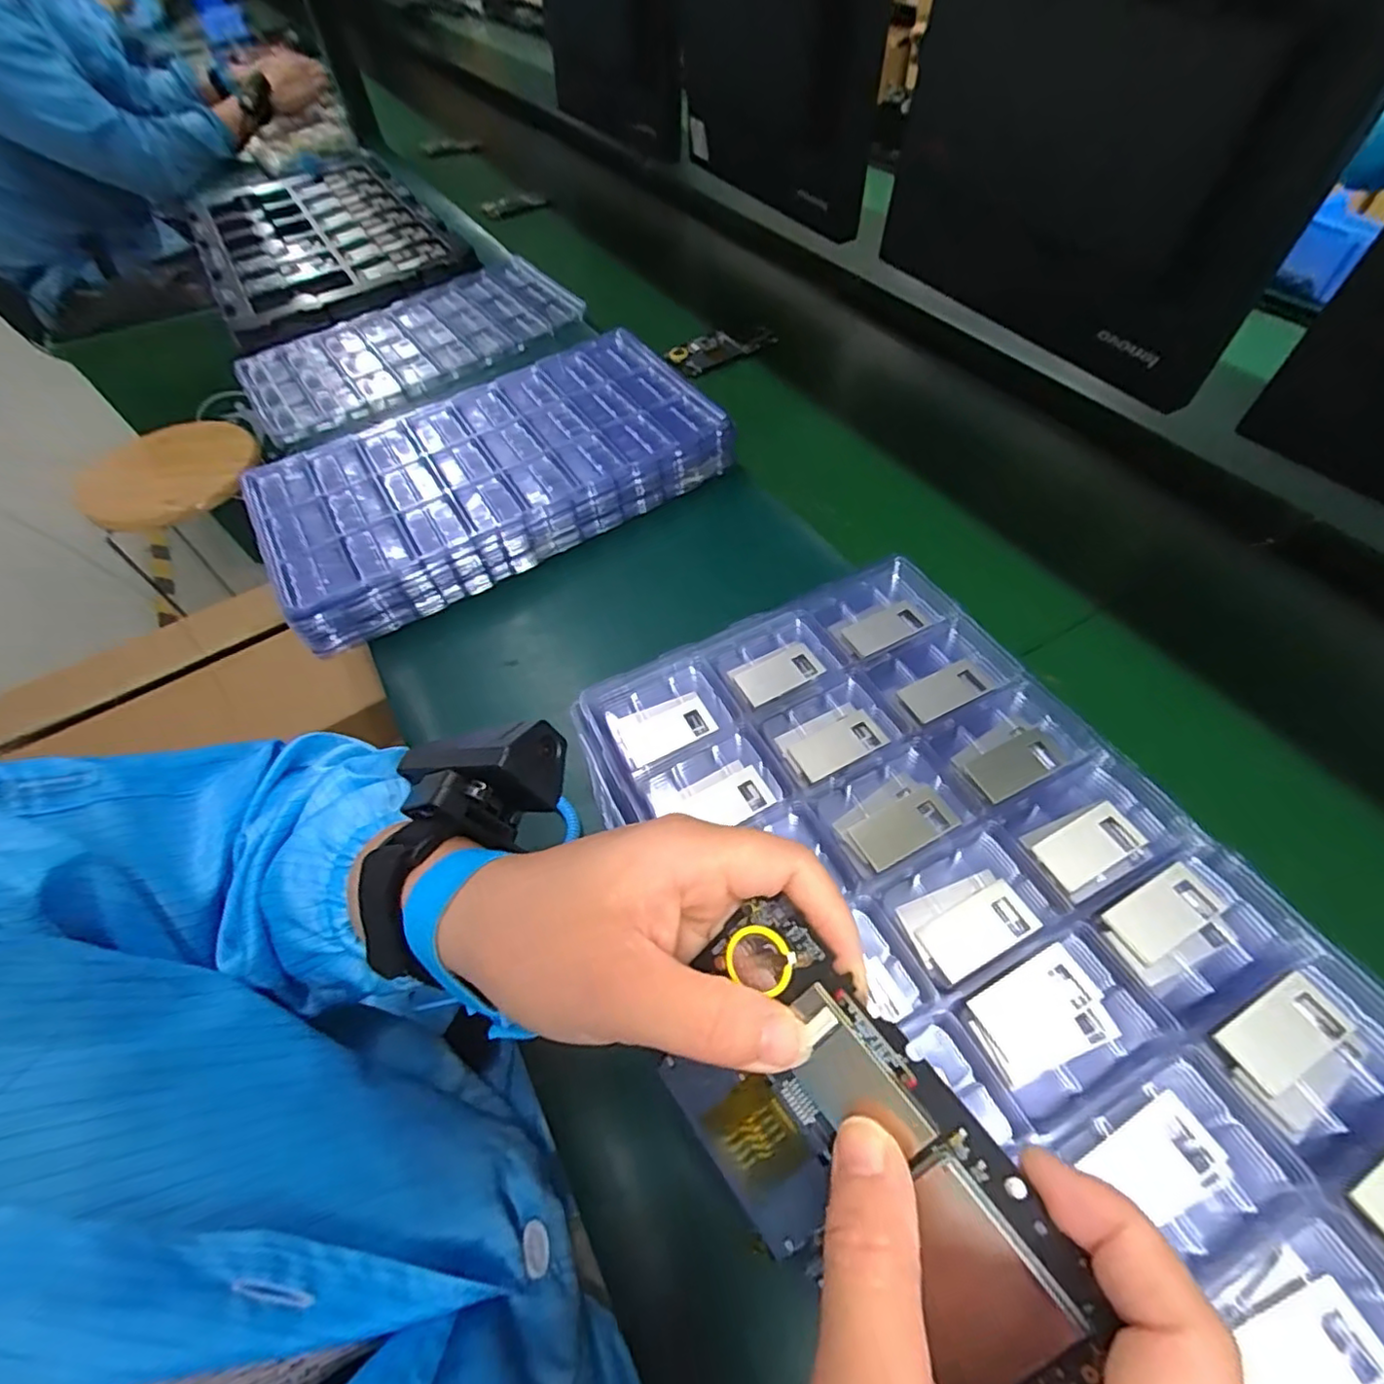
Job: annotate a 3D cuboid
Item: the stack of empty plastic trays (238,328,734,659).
[{"bbox_3d":[-0.170,-0.190,0.560,0.391,0.062,0.212,-27,57,-15],"label":"stack of empty plastic trays"}]

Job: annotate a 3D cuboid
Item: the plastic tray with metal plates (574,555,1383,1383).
[{"bbox_3d":[0.120,0.100,0.237,0.202,0.020,0.380,-26,57,-15],"label":"plastic tray with metal plates"}]

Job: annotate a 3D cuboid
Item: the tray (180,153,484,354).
[{"bbox_3d":[-0.526,-0.635,0.892,0.338,0.072,0.524,-29,58,-16],"label":"tray"}]

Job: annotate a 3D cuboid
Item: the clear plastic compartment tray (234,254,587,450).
[{"bbox_3d":[-0.322,-0.402,0.740,0.380,0.047,0.207,-27,57,-15],"label":"clear plastic compartment tray"}]

